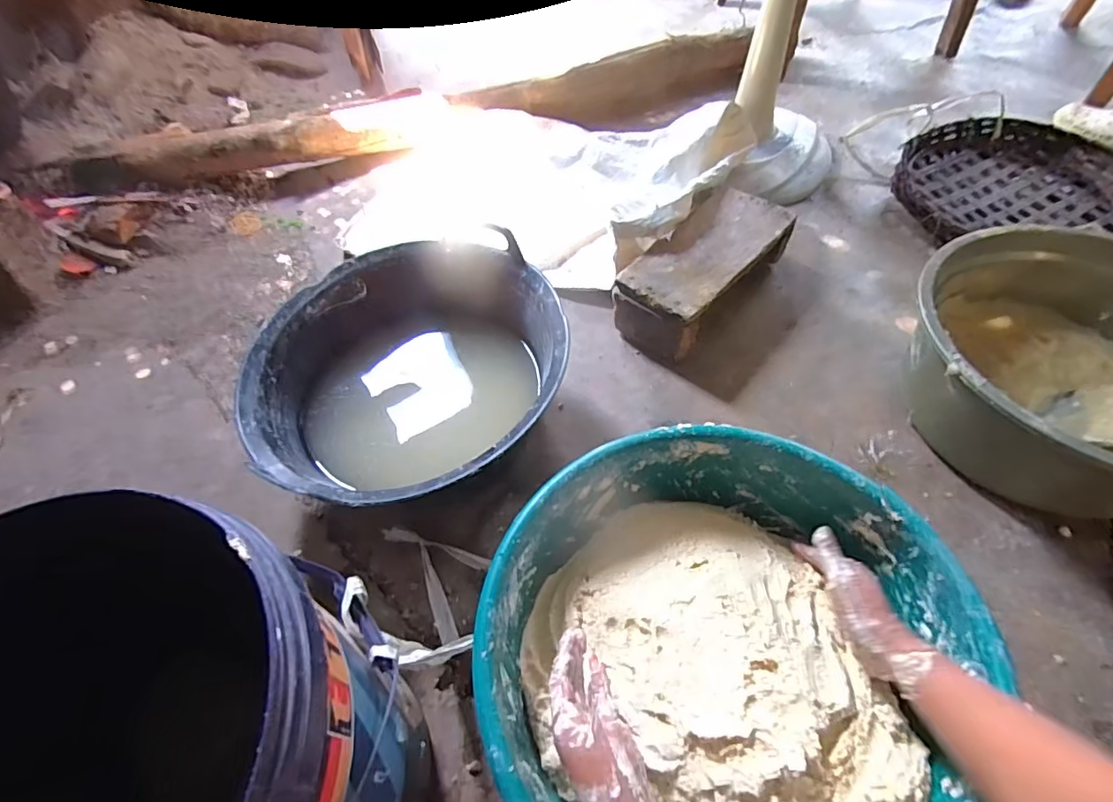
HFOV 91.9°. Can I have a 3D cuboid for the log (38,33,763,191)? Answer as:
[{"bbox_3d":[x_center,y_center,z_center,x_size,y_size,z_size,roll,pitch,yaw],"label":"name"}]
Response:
[{"bbox_3d":[-0.259,-0.703,1.319,1.667,0.131,0.147,-18,54,-10],"label":"log"}]

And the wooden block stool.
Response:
[{"bbox_3d":[0.256,-0.225,0.936,0.152,0.116,0.367,33,61,25],"label":"wooden block stool"}]

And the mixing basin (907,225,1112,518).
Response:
[{"bbox_3d":[0.677,-0.034,0.725,0.402,0.179,0.391,-1,53,2],"label":"mixing basin"}]

